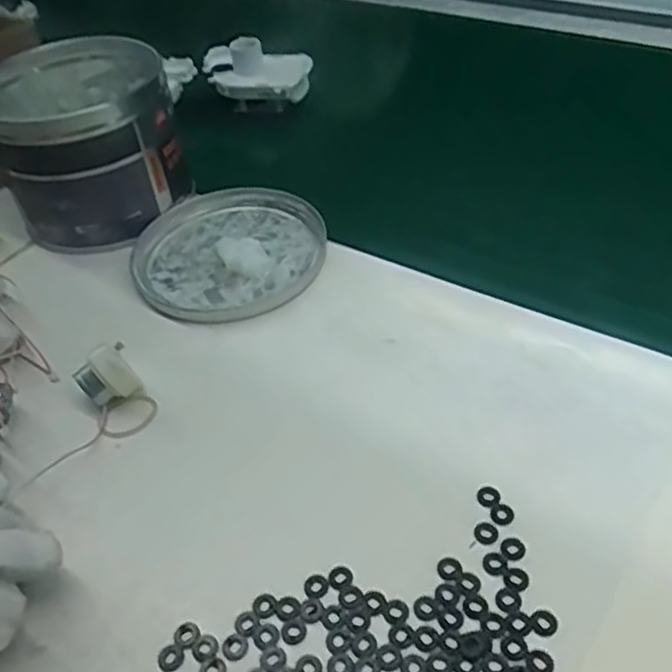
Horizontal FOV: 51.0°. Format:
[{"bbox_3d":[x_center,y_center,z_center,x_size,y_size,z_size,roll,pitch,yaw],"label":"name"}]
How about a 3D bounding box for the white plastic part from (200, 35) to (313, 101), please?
[{"bbox_3d":[-0.076,-0.254,0.664,0.105,0.042,0.061,16,48,22],"label":"white plastic part"}]

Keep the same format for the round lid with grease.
[{"bbox_3d":[-0.073,-0.061,0.492,0.128,0.016,0.137,-4,43,4],"label":"round lid with grease"}]

